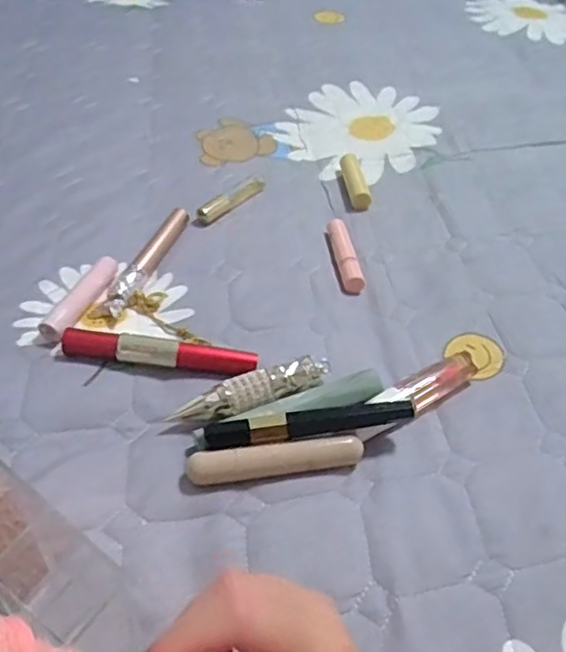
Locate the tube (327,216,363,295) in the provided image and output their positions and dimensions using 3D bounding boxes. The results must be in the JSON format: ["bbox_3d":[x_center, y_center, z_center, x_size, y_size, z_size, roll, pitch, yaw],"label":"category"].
[{"bbox_3d":[0.050,-0.062,0.527,0.015,0.011,0.088,-2,46,-8],"label":"tube"}]

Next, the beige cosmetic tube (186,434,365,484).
[{"bbox_3d":[-0.003,0.080,0.376,0.102,0.020,0.017,-5,47,-11],"label":"beige cosmetic tube"}]

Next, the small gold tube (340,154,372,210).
[{"bbox_3d":[0.067,-0.135,0.593,0.019,0.014,0.074,-1,46,-8],"label":"small gold tube"}]

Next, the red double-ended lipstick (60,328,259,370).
[{"bbox_3d":[-0.082,0.018,0.430,0.128,0.017,0.016,6,46,0],"label":"red double-ended lipstick"}]

